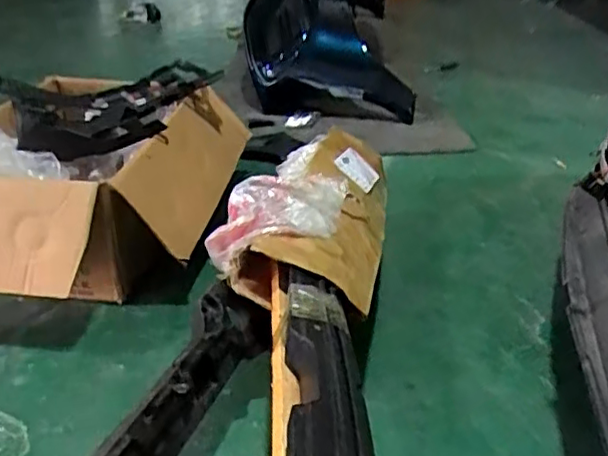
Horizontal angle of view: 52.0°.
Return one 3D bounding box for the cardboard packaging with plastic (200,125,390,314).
[{"bbox_3d":[0.018,-0.062,1.273,0.284,0.159,0.622,3,31,7],"label":"cardboard packaging with plastic"}]

